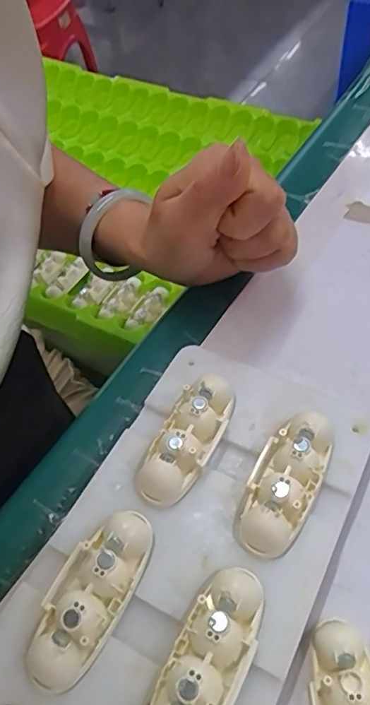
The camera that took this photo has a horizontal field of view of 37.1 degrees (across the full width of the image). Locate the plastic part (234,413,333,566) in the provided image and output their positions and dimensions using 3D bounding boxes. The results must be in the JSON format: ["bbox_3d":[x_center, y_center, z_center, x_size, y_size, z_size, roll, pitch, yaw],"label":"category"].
[{"bbox_3d":[0.041,0.051,0.221,0.026,0.021,0.061,20,56,19],"label":"plastic part"}]

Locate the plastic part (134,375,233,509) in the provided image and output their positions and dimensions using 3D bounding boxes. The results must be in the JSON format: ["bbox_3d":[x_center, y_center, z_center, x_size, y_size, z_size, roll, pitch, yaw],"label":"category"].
[{"bbox_3d":[0.001,0.036,0.234,0.024,0.019,0.058,21,57,20],"label":"plastic part"}]

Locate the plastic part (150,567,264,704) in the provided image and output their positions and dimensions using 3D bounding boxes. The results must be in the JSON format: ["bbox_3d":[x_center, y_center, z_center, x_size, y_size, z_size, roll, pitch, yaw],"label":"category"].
[{"bbox_3d":[0.007,0.103,0.182,0.024,0.018,0.062,19,56,19],"label":"plastic part"}]

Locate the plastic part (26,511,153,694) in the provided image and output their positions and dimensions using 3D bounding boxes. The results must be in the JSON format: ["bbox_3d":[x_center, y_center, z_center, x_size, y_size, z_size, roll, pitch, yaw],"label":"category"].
[{"bbox_3d":[-0.035,0.086,0.197,0.026,0.016,0.060,20,56,19],"label":"plastic part"}]

